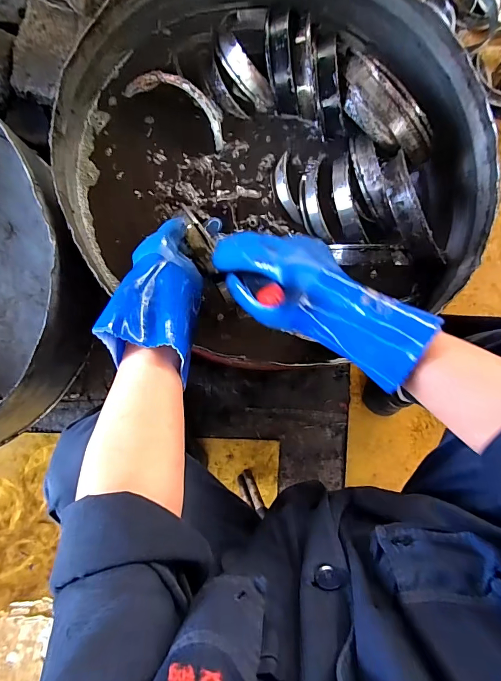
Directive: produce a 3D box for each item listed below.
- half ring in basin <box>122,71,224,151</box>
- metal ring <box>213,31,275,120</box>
[{"bbox_3d":[-0.102,-0.349,0.549,0.163,0.038,0.056,30,84,-5],"label":"half ring in basin"},{"bbox_3d":[-0.024,-0.387,0.554,0.065,0.033,0.119,-38,92,-7],"label":"metal ring"}]

